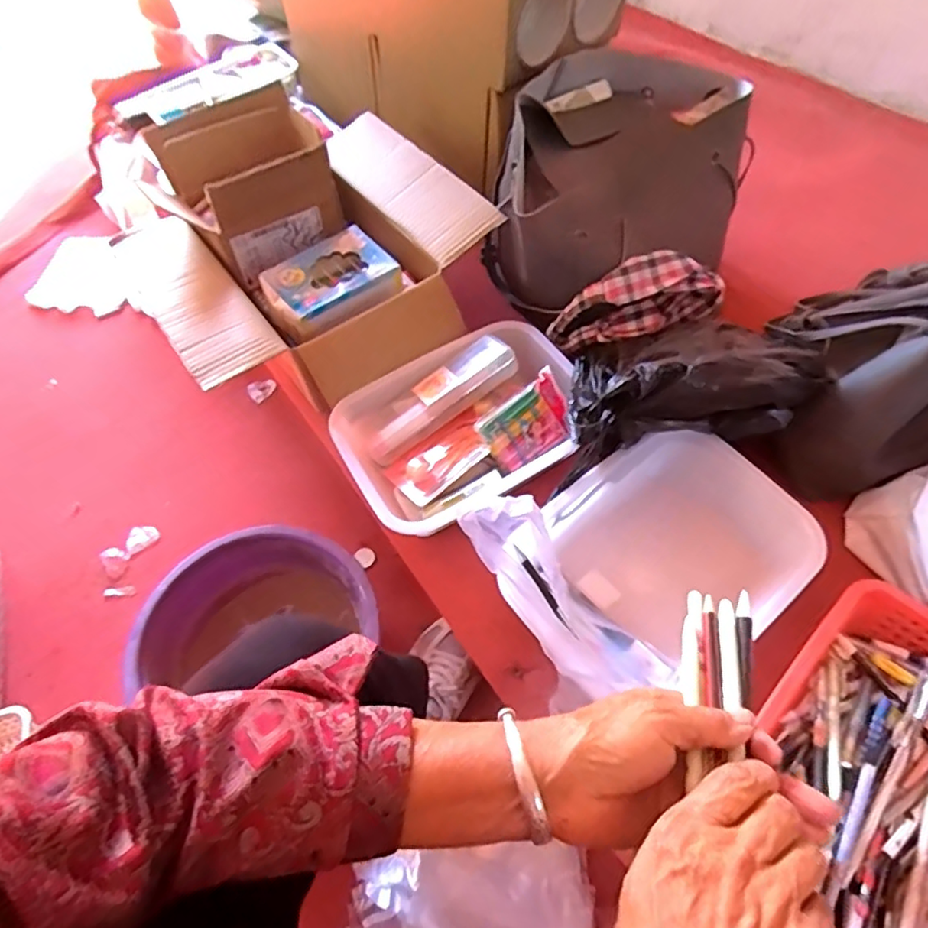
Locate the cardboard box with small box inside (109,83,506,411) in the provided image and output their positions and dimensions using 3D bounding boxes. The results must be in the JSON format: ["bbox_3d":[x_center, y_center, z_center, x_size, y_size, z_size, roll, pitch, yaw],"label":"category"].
[{"bbox_3d":[-0.222,-0.313,0.799,0.420,0.189,0.440,-31,61,-17],"label":"cardboard box with small box inside"}]

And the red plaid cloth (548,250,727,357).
[{"bbox_3d":[0.211,-0.190,0.715,0.195,0.100,0.063,-15,57,-7],"label":"red plaid cloth"}]

